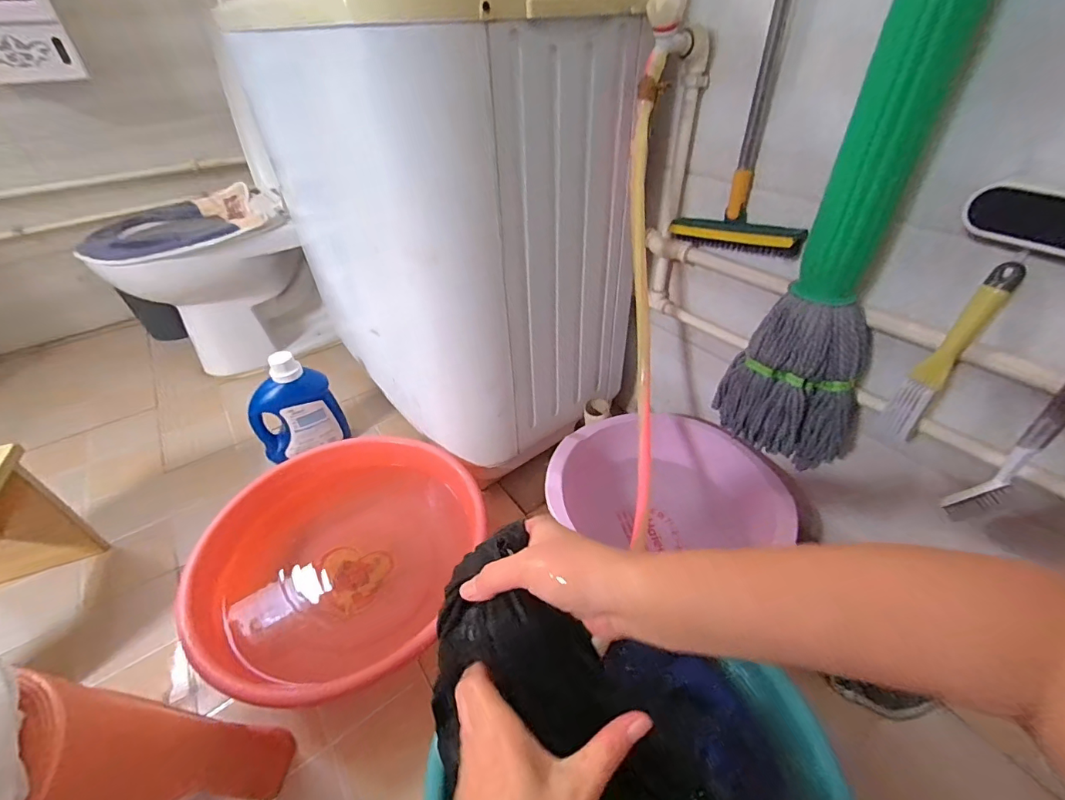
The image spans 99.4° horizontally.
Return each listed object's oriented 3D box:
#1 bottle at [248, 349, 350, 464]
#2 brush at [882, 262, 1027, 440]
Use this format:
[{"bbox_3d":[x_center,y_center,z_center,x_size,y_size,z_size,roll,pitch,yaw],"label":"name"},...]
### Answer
[{"bbox_3d":[-0.535,0.009,1.006,0.183,0.226,0.104,-25,45,-23],"label":"bottle"},{"bbox_3d":[0.488,-0.044,0.541,0.073,0.221,0.040,-33,49,-30],"label":"brush"}]

